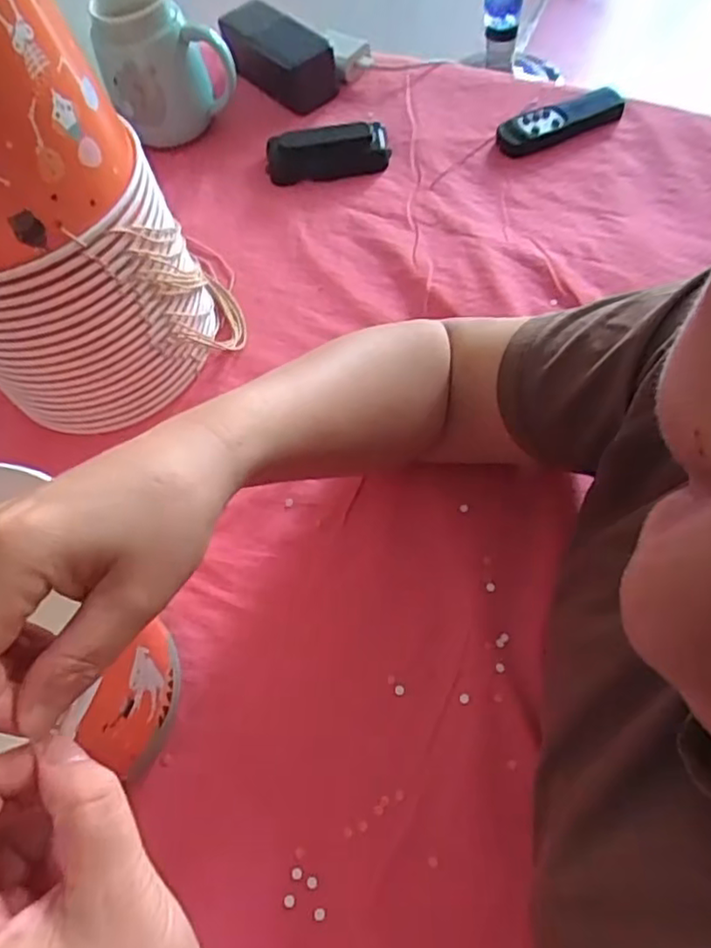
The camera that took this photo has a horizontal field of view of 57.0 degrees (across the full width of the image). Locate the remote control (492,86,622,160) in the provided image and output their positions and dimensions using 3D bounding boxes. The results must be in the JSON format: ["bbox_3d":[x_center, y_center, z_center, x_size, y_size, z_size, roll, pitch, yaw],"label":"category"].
[{"bbox_3d":[0.185,-0.314,0.581,0.122,0.016,0.037,-24,63,-9],"label":"remote control"}]

